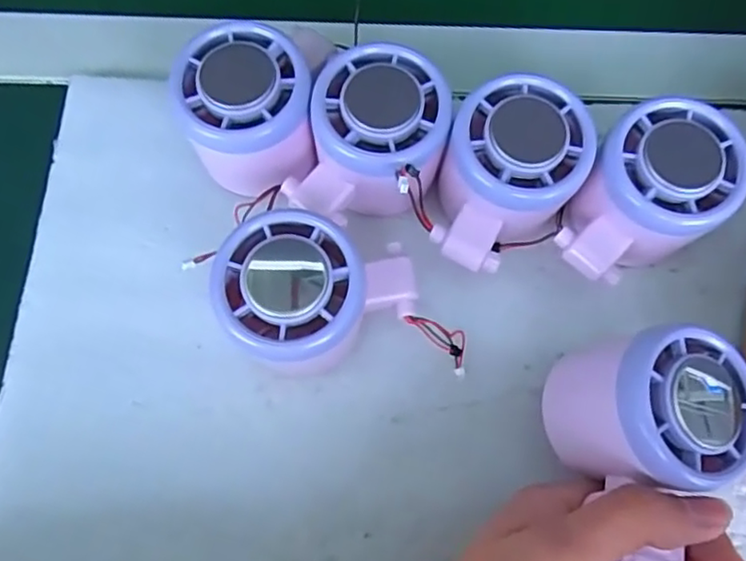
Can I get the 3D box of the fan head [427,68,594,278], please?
[{"bbox_3d":[0.053,-0.039,0.267,0.055,0.056,0.074,38,76,11],"label":"fan head"}]

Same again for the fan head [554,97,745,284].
[{"bbox_3d":[0.111,-0.030,0.265,0.051,0.055,0.071,34,75,10],"label":"fan head"}]

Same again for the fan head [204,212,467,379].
[{"bbox_3d":[-0.009,0.009,0.251,0.094,0.057,0.051,2,72,0],"label":"fan head"}]

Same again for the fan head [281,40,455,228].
[{"bbox_3d":[0.001,-0.054,0.267,0.055,0.047,0.066,17,73,5],"label":"fan head"}]

